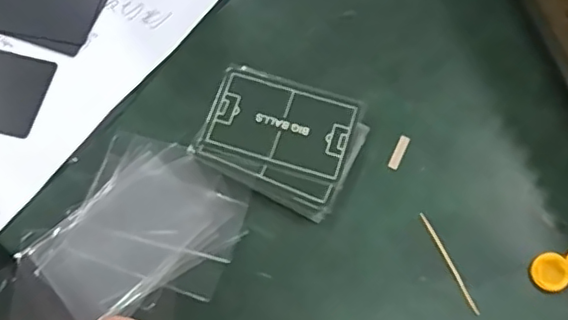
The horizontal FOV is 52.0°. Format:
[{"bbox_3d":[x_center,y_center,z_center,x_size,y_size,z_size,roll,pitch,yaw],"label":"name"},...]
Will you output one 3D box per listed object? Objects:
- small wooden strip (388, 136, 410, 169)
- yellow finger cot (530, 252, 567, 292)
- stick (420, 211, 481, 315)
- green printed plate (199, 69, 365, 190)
[{"bbox_3d":[0.069,-0.005,0.348,0.006,0.004,0.022,25,72,9],"label":"small wooden strip"},{"bbox_3d":[0.147,0.062,0.321,0.021,0.004,0.020,0,69,0],"label":"yellow finger cot"},{"bbox_3d":[0.093,0.057,0.326,0.004,0.004,0.061,-22,71,-8],"label":"stick"},{"bbox_3d":[0.000,-0.022,0.349,0.085,0.008,0.056,18,70,7],"label":"green printed plate"}]

